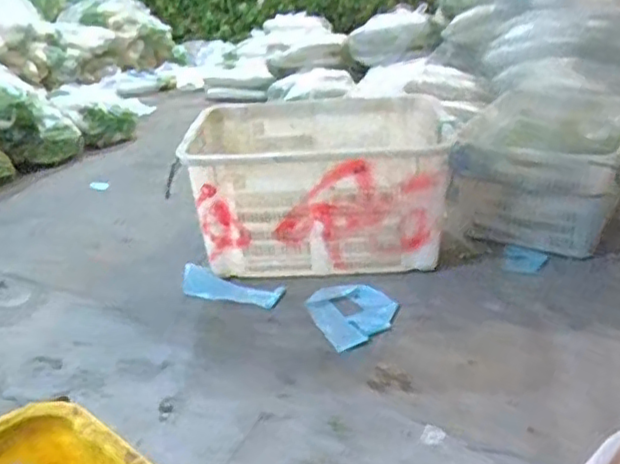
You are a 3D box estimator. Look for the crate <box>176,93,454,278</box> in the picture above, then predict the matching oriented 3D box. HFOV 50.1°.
[{"bbox_3d":[0.024,-0.117,1.707,0.613,0.346,0.364,-2,24,3],"label":"crate"}]

